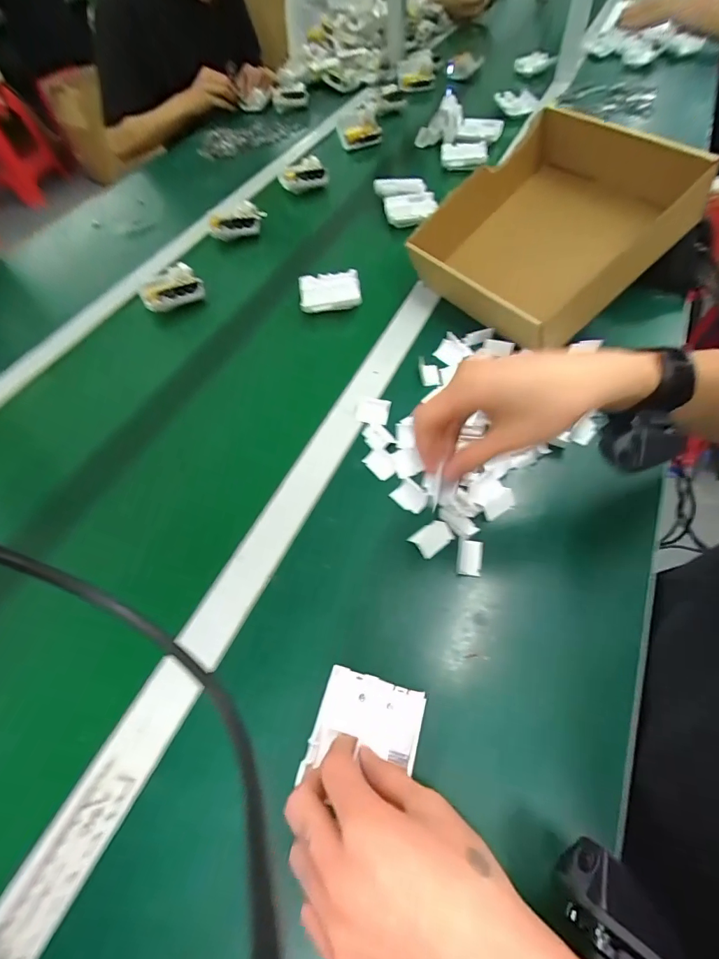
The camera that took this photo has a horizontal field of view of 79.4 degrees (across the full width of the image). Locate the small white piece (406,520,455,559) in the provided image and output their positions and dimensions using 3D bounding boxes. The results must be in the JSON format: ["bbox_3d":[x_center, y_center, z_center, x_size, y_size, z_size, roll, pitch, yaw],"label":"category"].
[{"bbox_3d":[0.067,0.053,0.397,0.034,0.008,0.025,-32,60,-17],"label":"small white piece"}]

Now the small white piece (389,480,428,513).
[{"bbox_3d":[0.049,0.017,0.421,0.033,0.005,0.023,40,89,24],"label":"small white piece"}]

